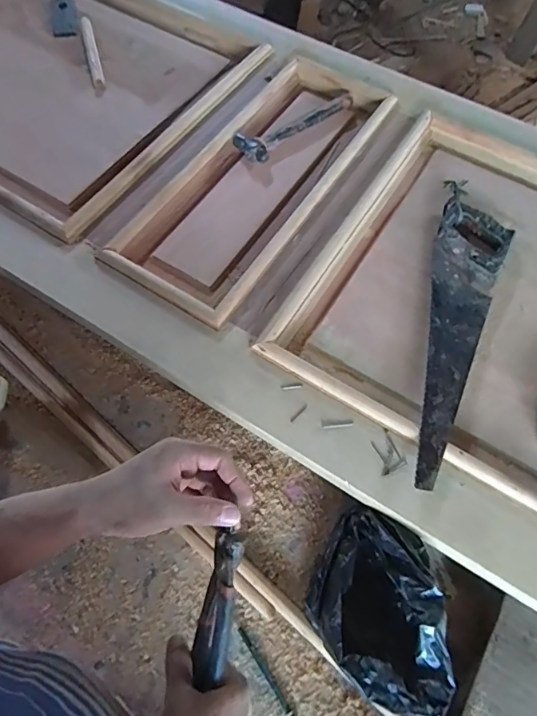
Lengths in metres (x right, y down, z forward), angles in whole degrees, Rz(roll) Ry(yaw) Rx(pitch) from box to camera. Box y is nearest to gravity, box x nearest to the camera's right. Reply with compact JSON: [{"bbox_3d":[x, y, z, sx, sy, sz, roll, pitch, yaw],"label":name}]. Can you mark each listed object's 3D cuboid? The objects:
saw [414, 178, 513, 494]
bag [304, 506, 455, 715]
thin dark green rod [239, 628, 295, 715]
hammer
[{"bbox_3d":[0.260,-0.051,0.644,0.096,0.031,0.472,18,64,7],"label":"saw"},{"bbox_3d":[0.118,0.282,0.534,0.136,0.092,0.200,0,65,-1],"label":"bag"},{"bbox_3d":[0.001,0.371,0.535,0.008,0.004,0.120,-31,68,-16],"label":"thin dark green rod"},{"bbox_3d":[0.054,-0.421,0.823,0.244,0.030,0.066,-37,70,-18],"label":"hammer"}]

